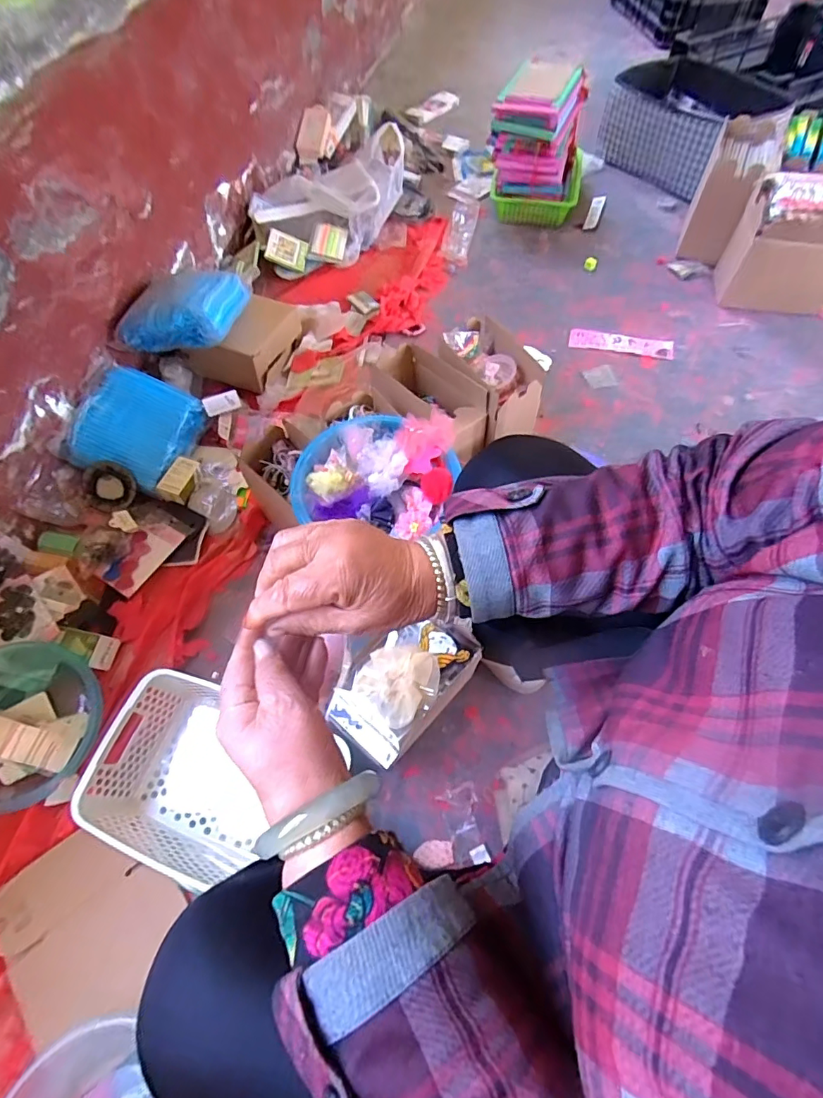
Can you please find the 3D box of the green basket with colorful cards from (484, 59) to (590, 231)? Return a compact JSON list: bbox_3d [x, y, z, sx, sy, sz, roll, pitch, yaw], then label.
[{"bbox_3d":[0.346,-1.099,1.317,0.257,0.322,0.267,10,63,7],"label":"green basket with colorful cards"}]

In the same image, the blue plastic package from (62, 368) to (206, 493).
[{"bbox_3d":[-0.534,-0.236,0.949,0.188,0.085,0.219,14,63,9],"label":"blue plastic package"}]

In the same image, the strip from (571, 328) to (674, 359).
[{"bbox_3d":[0.491,-0.483,1.149,0.234,0.005,0.060,10,63,7],"label":"strip"}]

